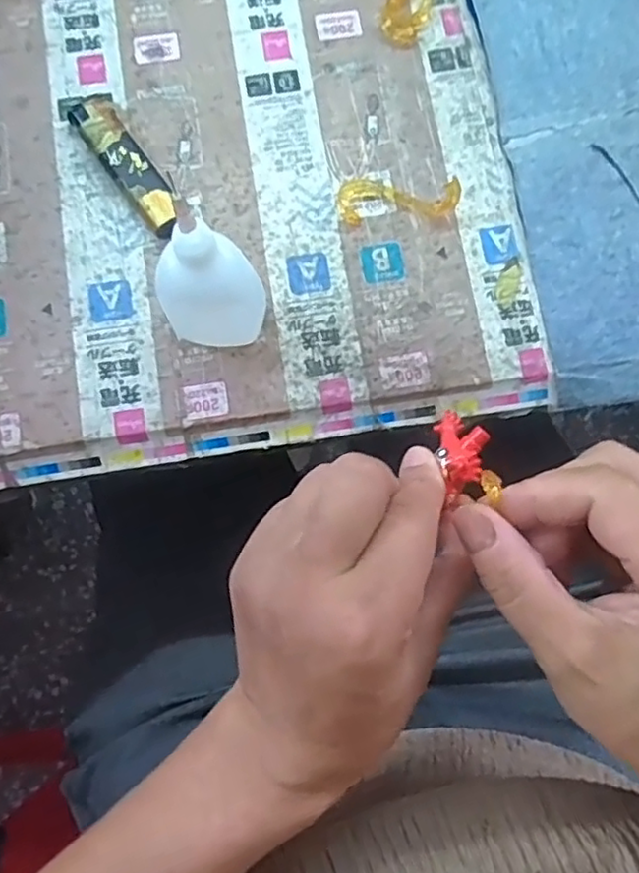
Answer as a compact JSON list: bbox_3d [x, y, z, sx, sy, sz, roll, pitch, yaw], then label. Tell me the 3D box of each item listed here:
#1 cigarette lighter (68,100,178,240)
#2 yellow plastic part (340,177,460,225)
[{"bbox_3d":[-0.092,-0.131,0.322,0.021,0.012,0.081,-33,80,-6],"label":"cigarette lighter"},{"bbox_3d":[0.040,-0.118,0.326,0.060,0.006,0.023,-2,79,0],"label":"yellow plastic part"}]

